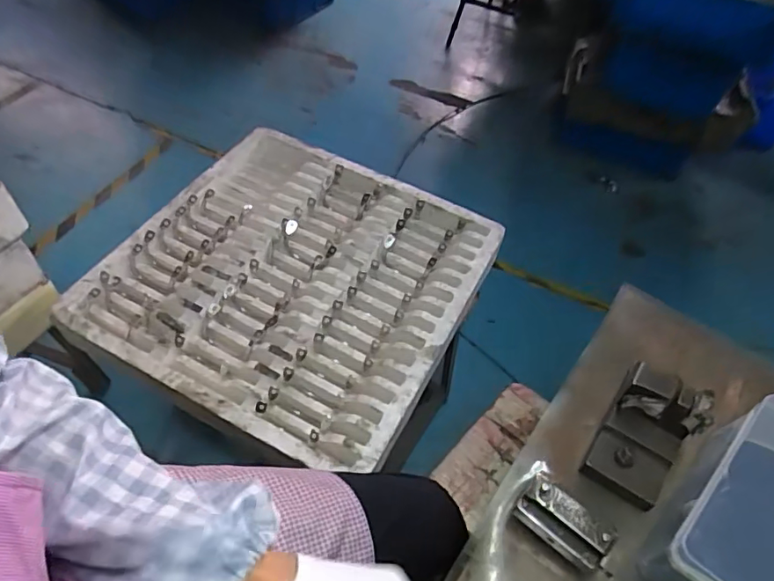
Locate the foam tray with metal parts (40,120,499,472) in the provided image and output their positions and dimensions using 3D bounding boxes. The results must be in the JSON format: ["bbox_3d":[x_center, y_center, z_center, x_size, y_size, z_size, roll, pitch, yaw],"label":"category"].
[{"bbox_3d":[-0.146,-0.032,0.902,0.551,0.057,0.560,22,53,15],"label":"foam tray with metal parts"}]

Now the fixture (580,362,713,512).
[{"bbox_3d":[0.225,0.125,0.467,0.068,0.073,0.098,30,56,21],"label":"fixture"}]

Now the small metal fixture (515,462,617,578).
[{"bbox_3d":[0.141,0.185,0.420,0.079,0.066,0.030,31,56,22],"label":"small metal fixture"}]

